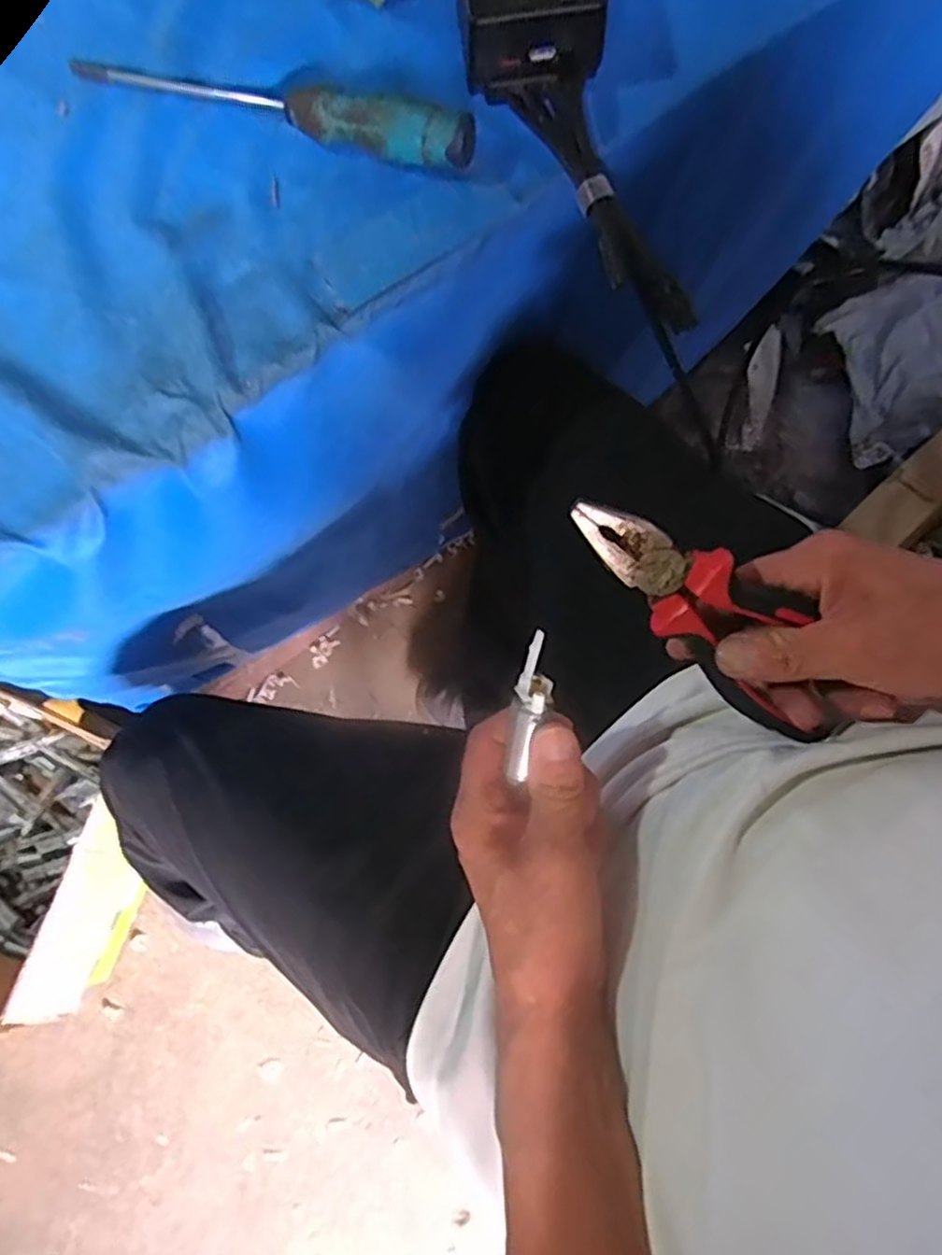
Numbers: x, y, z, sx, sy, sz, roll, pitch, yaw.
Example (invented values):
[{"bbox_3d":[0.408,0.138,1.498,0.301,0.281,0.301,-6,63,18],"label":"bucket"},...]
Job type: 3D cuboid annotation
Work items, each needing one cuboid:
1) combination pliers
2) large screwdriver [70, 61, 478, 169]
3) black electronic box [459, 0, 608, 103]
[{"bbox_3d":[0.105,-0.009,0.312,0.143,0.025,0.043,41,81,-9],"label":"combination pliers"},{"bbox_3d":[-0.117,-0.296,0.406,0.250,0.032,0.026,19,79,5],"label":"large screwdriver"},{"bbox_3d":[0.031,-0.348,0.405,0.075,0.046,0.084,-6,78,0],"label":"black electronic box"}]

